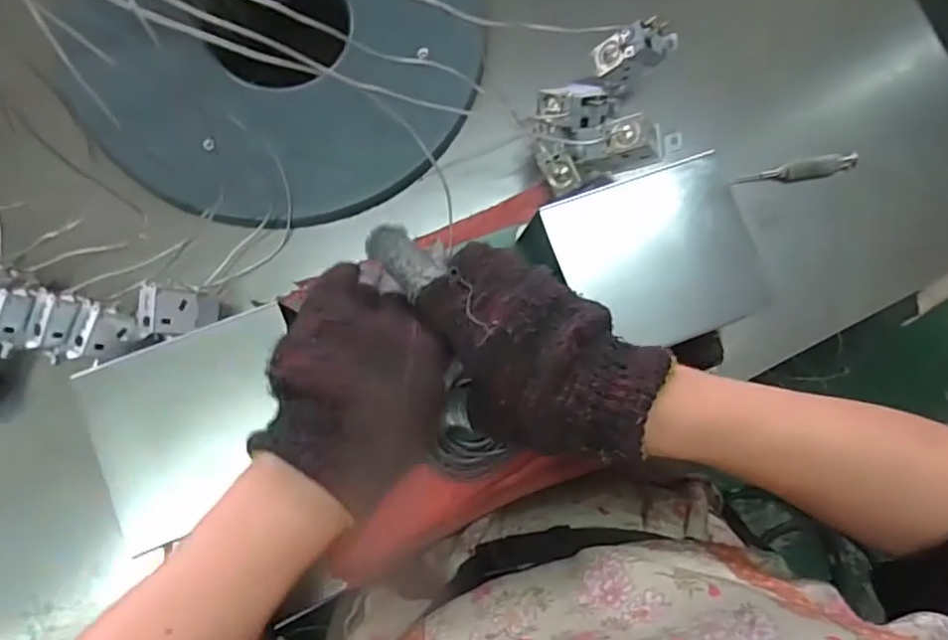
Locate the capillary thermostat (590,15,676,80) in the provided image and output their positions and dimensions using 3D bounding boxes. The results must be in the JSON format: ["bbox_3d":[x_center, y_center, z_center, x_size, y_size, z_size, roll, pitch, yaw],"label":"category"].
[{"bbox_3d":[0.119,-0.200,0.460,0.035,0.051,0.028,-21,93,-45],"label":"capillary thermostat"}]

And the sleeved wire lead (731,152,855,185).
[{"bbox_3d":[0.259,-0.120,0.501,0.100,0.021,0.016,-8,83,-5],"label":"sleeved wire lead"}]

